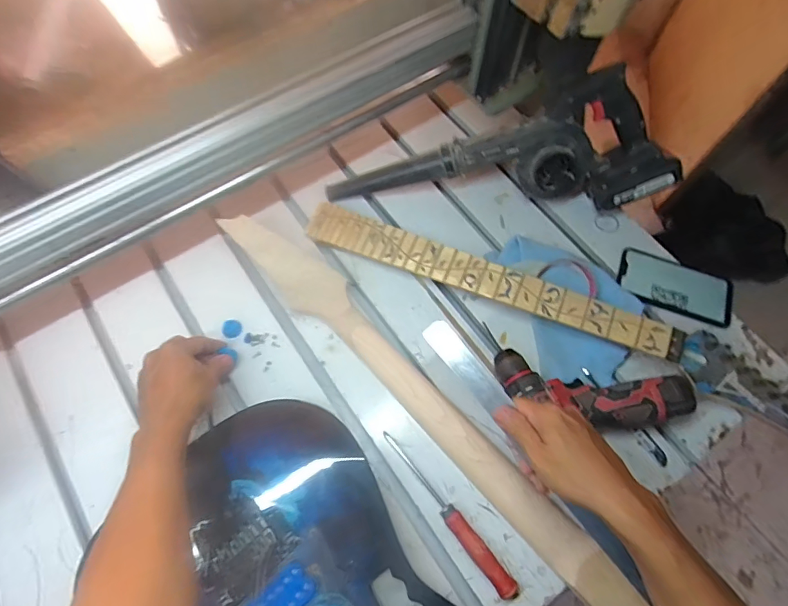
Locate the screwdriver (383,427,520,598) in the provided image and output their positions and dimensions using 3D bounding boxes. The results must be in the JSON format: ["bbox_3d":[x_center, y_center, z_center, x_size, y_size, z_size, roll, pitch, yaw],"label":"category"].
[{"bbox_3d":[0.059,0.239,0.521,0.021,0.018,0.218,-38,72,-16],"label":"screwdriver"}]

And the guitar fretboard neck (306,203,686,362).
[{"bbox_3d":[0.118,-0.035,0.605,0.496,0.009,0.053,20,74,11],"label":"guitar fretboard neck"}]

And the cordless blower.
[{"bbox_3d":[0.149,-0.216,0.641,0.475,0.161,0.108,5,66,1],"label":"cordless blower"}]

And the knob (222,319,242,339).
[{"bbox_3d":[-0.215,0.034,0.609,0.024,0.011,0.025,0,66,-1],"label":"knob"}]

